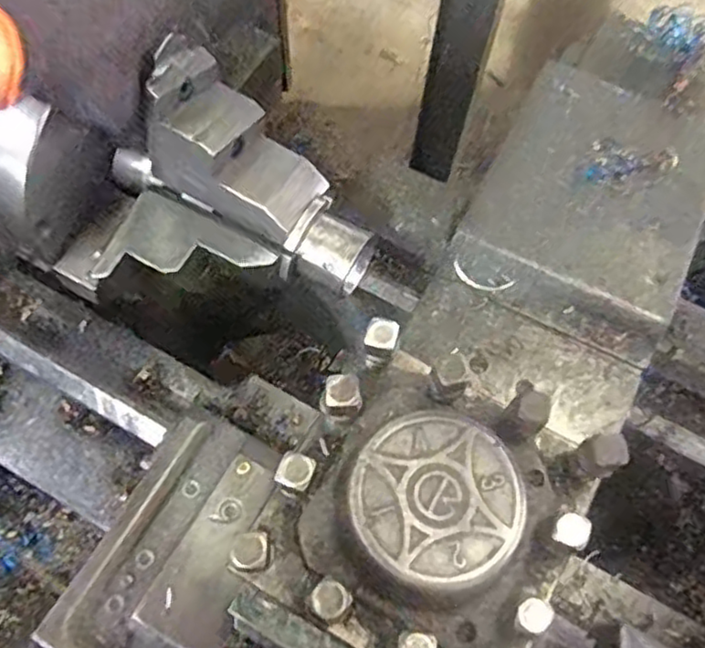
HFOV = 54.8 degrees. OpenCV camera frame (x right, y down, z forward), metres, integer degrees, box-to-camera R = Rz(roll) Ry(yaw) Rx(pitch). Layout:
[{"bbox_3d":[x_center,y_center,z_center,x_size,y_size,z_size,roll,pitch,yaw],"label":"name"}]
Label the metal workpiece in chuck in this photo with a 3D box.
[{"bbox_3d":[-0.014,-0.053,0.485,0.050,0.054,0.056,30,69,11],"label":"metal workpiece in chuck"}]

